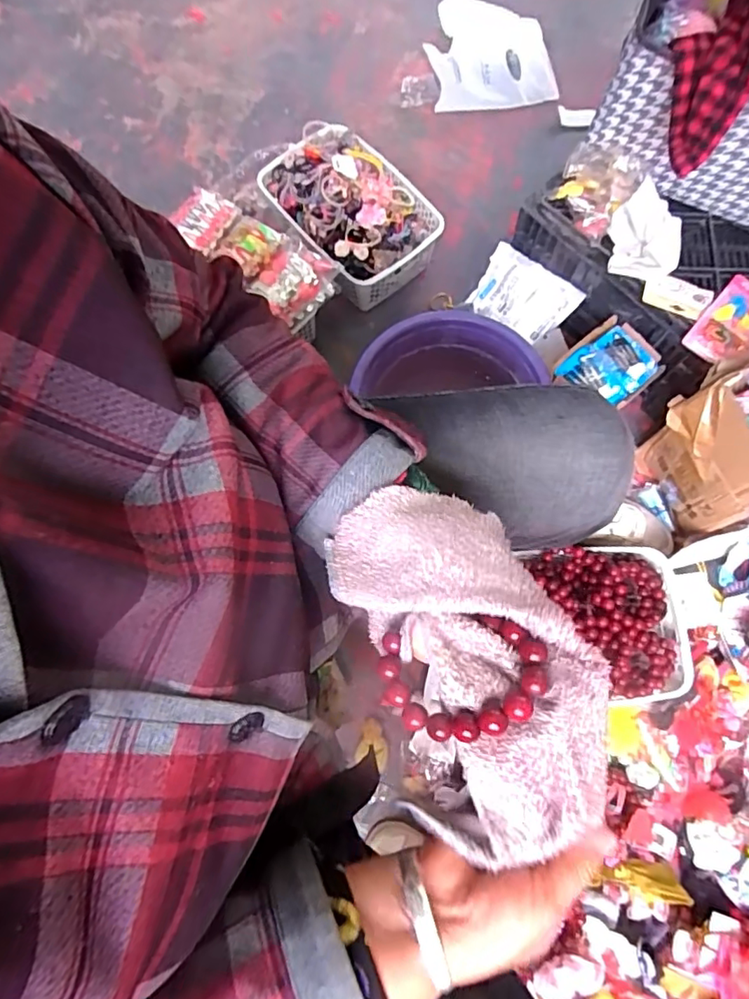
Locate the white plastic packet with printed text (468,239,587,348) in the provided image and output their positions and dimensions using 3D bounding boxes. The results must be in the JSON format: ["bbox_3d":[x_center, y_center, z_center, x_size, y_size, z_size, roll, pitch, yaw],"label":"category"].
[{"bbox_3d":[0.230,-0.316,0.848,0.149,0.028,0.101,42,121,17],"label":"white plastic packet with printed text"}]

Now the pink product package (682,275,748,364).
[{"bbox_3d":[0.468,-0.229,0.698,0.080,0.015,0.132,39,80,11],"label":"pink product package"}]

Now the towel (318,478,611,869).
[{"bbox_3d":[0.053,0.088,0.295,0.112,0.056,0.204,-25,81,-5],"label":"towel"}]

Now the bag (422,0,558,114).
[{"bbox_3d":[0.215,-0.885,1.054,0.230,0.055,0.280,-8,81,-6],"label":"bag"}]

